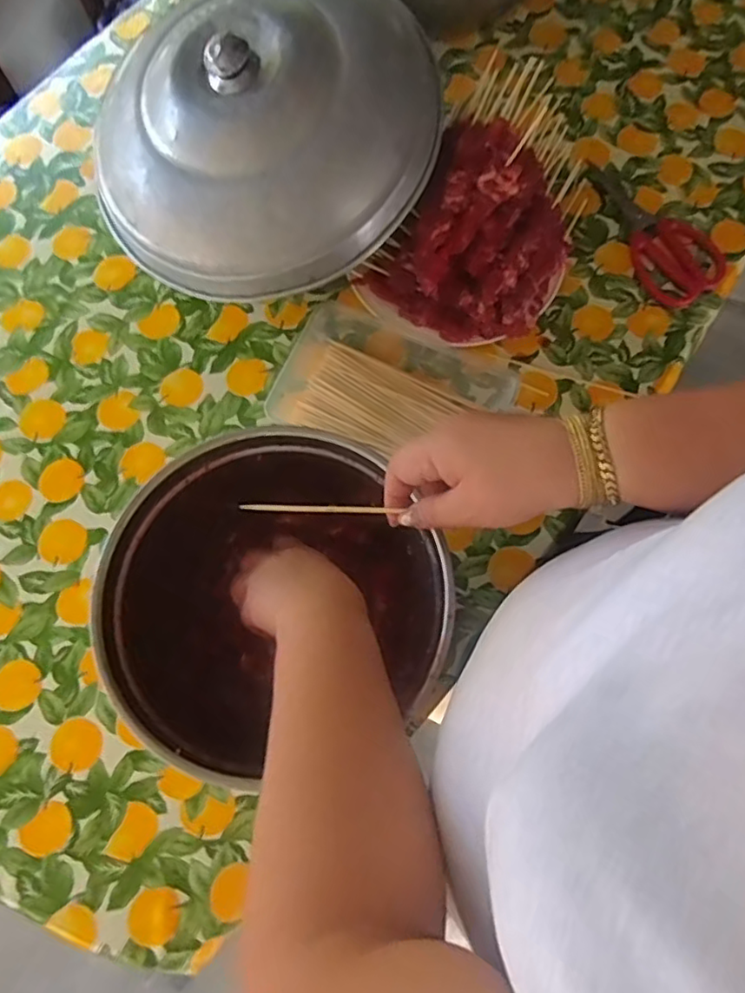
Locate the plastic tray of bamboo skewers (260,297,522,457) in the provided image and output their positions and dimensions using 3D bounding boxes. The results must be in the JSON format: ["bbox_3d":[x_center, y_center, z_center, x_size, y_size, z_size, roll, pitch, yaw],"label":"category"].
[{"bbox_3d":[0.022,-0.116,0.664,0.243,0.033,0.143,18,74,5],"label":"plastic tray of bamboo skewers"}]

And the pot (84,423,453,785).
[{"bbox_3d":[-0.089,0.082,0.535,0.266,0.132,0.246,0,74,0],"label":"pot"}]

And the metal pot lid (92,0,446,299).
[{"bbox_3d":[-0.105,-0.367,0.586,0.340,0.087,0.340,21,90,3],"label":"metal pot lid"}]

